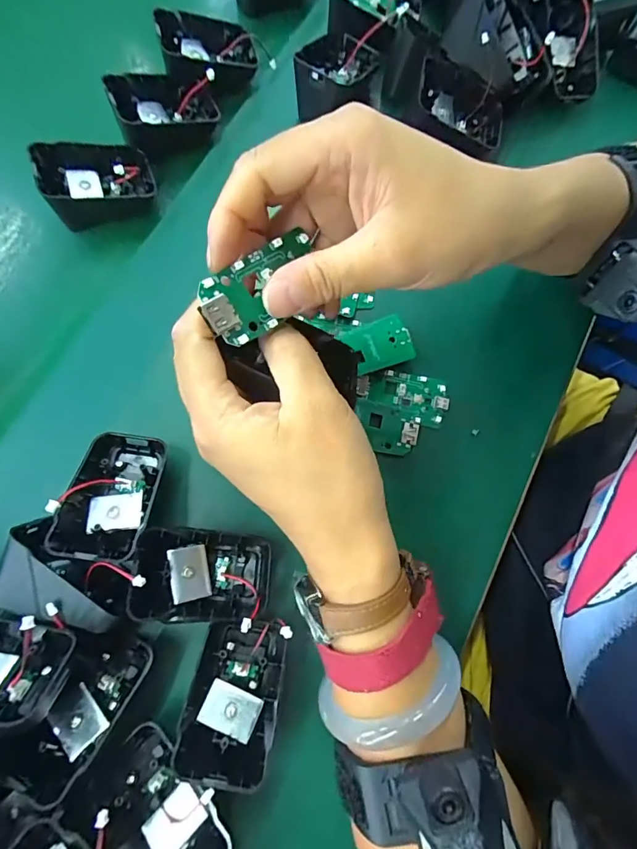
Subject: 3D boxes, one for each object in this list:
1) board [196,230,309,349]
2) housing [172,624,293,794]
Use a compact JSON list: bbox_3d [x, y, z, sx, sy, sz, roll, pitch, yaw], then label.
[{"bbox_3d":[-0.022,-0.059,0.184,0.061,0.004,0.028,-44,110,-26],"label":"board"},{"bbox_3d":[-0.042,0.136,0.223,0.046,0.014,0.075,25,45,-15],"label":"housing"}]

